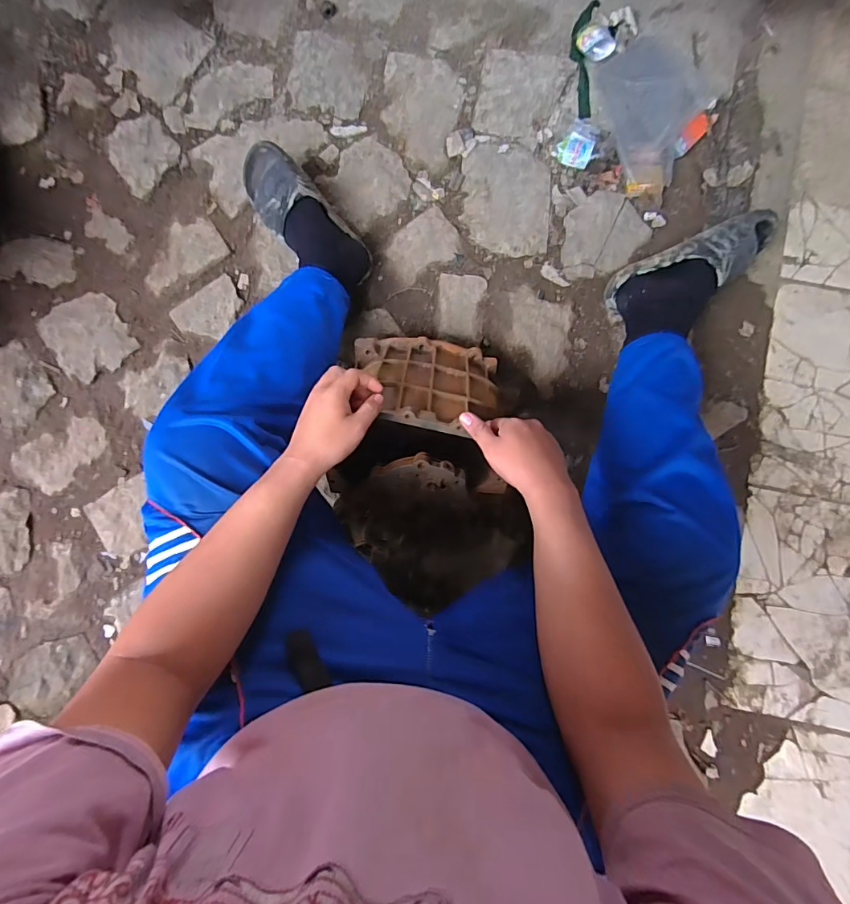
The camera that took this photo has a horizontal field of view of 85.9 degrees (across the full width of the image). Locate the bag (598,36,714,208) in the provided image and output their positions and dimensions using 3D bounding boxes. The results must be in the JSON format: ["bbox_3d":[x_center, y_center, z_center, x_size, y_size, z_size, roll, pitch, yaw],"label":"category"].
[{"bbox_3d":[0.456,-0.653,0.888,0.174,0.030,0.300,-15,87,8],"label":"bag"}]

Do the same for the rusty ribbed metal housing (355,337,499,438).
[{"bbox_3d":[-0.002,-0.100,0.708,0.232,0.225,0.052,10,129,-5],"label":"rusty ribbed metal housing"}]

